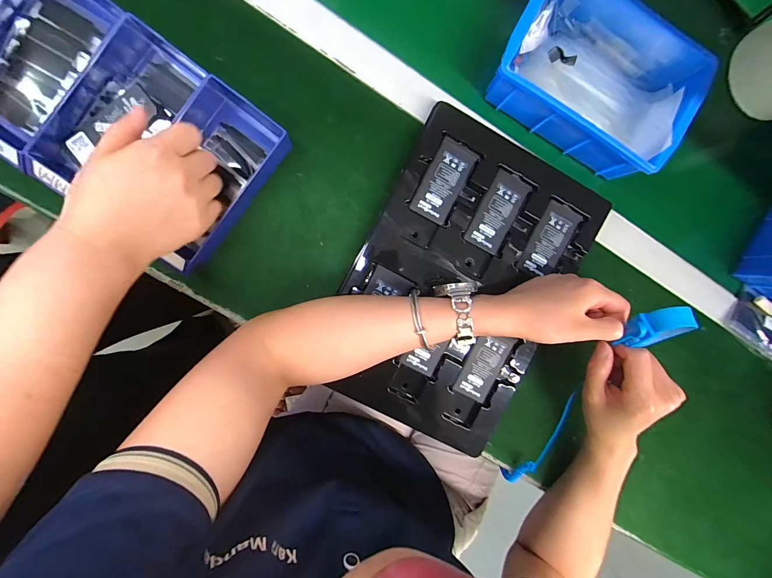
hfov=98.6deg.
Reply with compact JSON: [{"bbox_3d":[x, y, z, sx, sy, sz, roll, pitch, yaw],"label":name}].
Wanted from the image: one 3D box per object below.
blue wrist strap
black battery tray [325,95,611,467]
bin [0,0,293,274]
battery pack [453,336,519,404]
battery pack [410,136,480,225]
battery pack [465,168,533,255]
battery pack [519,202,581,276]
[{"bbox_3d":[0.211,0.135,0.359,0.044,0.024,0.292,14,122,-7],"label":"blue wrist strap"},{"bbox_3d":[0.085,-0.003,0.381,0.233,0.032,0.332,26,92,-7],"label":"black battery tray"},{"bbox_3d":[-0.287,-0.184,0.325,0.348,0.047,0.177,35,91,-7],"label":"bin"},{"bbox_3d":[0.113,0.089,0.384,0.044,0.006,0.080,27,92,-7],"label":"battery pack"},{"bbox_3d":[0.064,-0.117,0.362,0.044,0.004,0.087,26,92,-7],"label":"battery pack"},{"bbox_3d":[0.125,-0.085,0.369,0.043,0.005,0.087,24,92,-7],"label":"battery pack"},{"bbox_3d":[0.188,-0.055,0.375,0.041,0.004,0.082,26,92,-7],"label":"battery pack"}]

